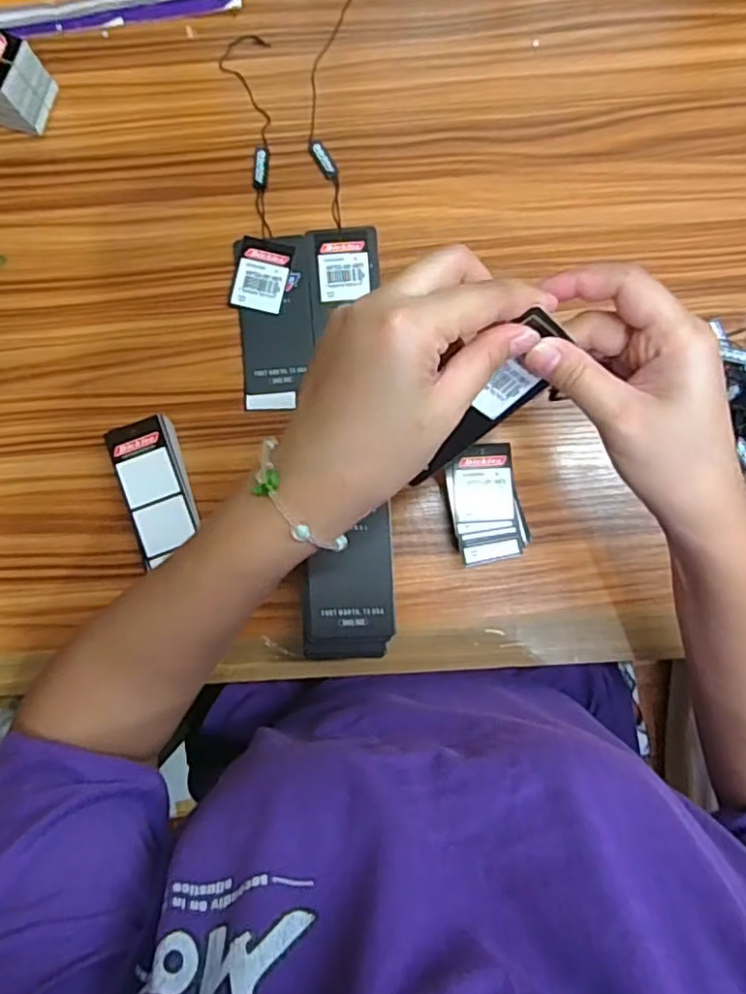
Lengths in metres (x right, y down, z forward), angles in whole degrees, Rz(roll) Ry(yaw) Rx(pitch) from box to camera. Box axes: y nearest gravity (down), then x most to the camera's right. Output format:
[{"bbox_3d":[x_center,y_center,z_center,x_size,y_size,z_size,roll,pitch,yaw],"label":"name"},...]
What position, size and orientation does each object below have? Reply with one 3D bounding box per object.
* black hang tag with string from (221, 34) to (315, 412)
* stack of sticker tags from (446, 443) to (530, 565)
[{"bbox_3d":[-0.074,-0.192,0.440,0.052,0.006,0.259,-5,87,1],"label":"black hang tag with string"},{"bbox_3d":[0.074,0.005,0.415,0.050,0.031,0.072,-14,87,0],"label":"stack of sticker tags"}]

